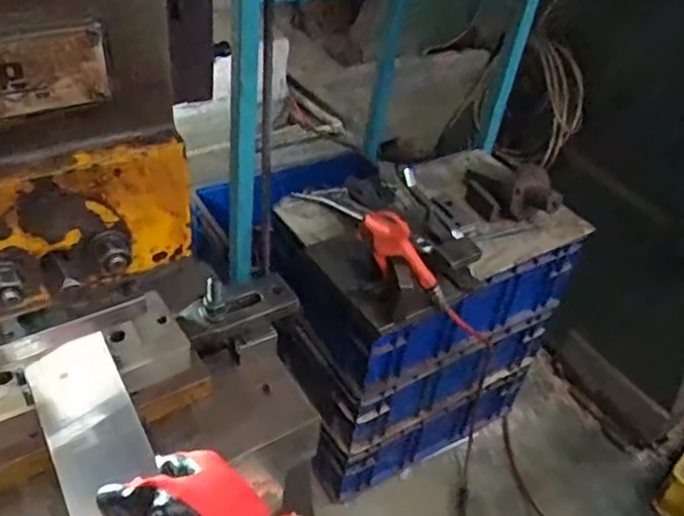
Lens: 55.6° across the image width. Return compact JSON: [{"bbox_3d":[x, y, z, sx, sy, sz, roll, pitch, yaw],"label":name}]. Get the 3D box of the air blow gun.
[{"bbox_3d":[0.063,-0.021,0.885,0.267,0.076,0.033,42,38,-17],"label":"air blow gun"}]

